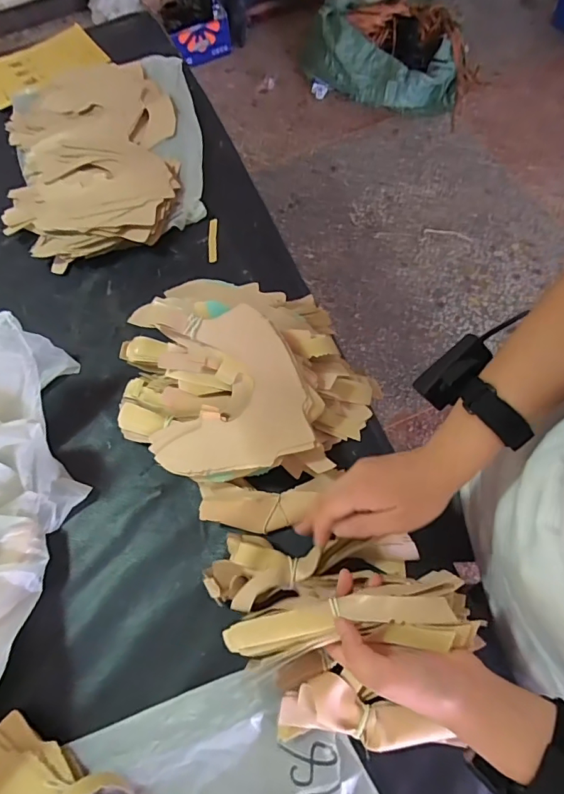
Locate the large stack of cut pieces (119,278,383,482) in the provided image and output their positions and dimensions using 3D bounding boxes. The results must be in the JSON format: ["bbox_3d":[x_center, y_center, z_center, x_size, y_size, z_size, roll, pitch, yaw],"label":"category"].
[{"bbox_3d":[-0.055,-0.042,0.507,0.249,0.114,0.280,-29,67,-9],"label":"large stack of cut pieces"}]

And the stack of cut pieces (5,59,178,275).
[{"bbox_3d":[-0.291,-0.377,0.710,0.251,0.040,0.410,-14,66,-3],"label":"stack of cut pieces"}]

